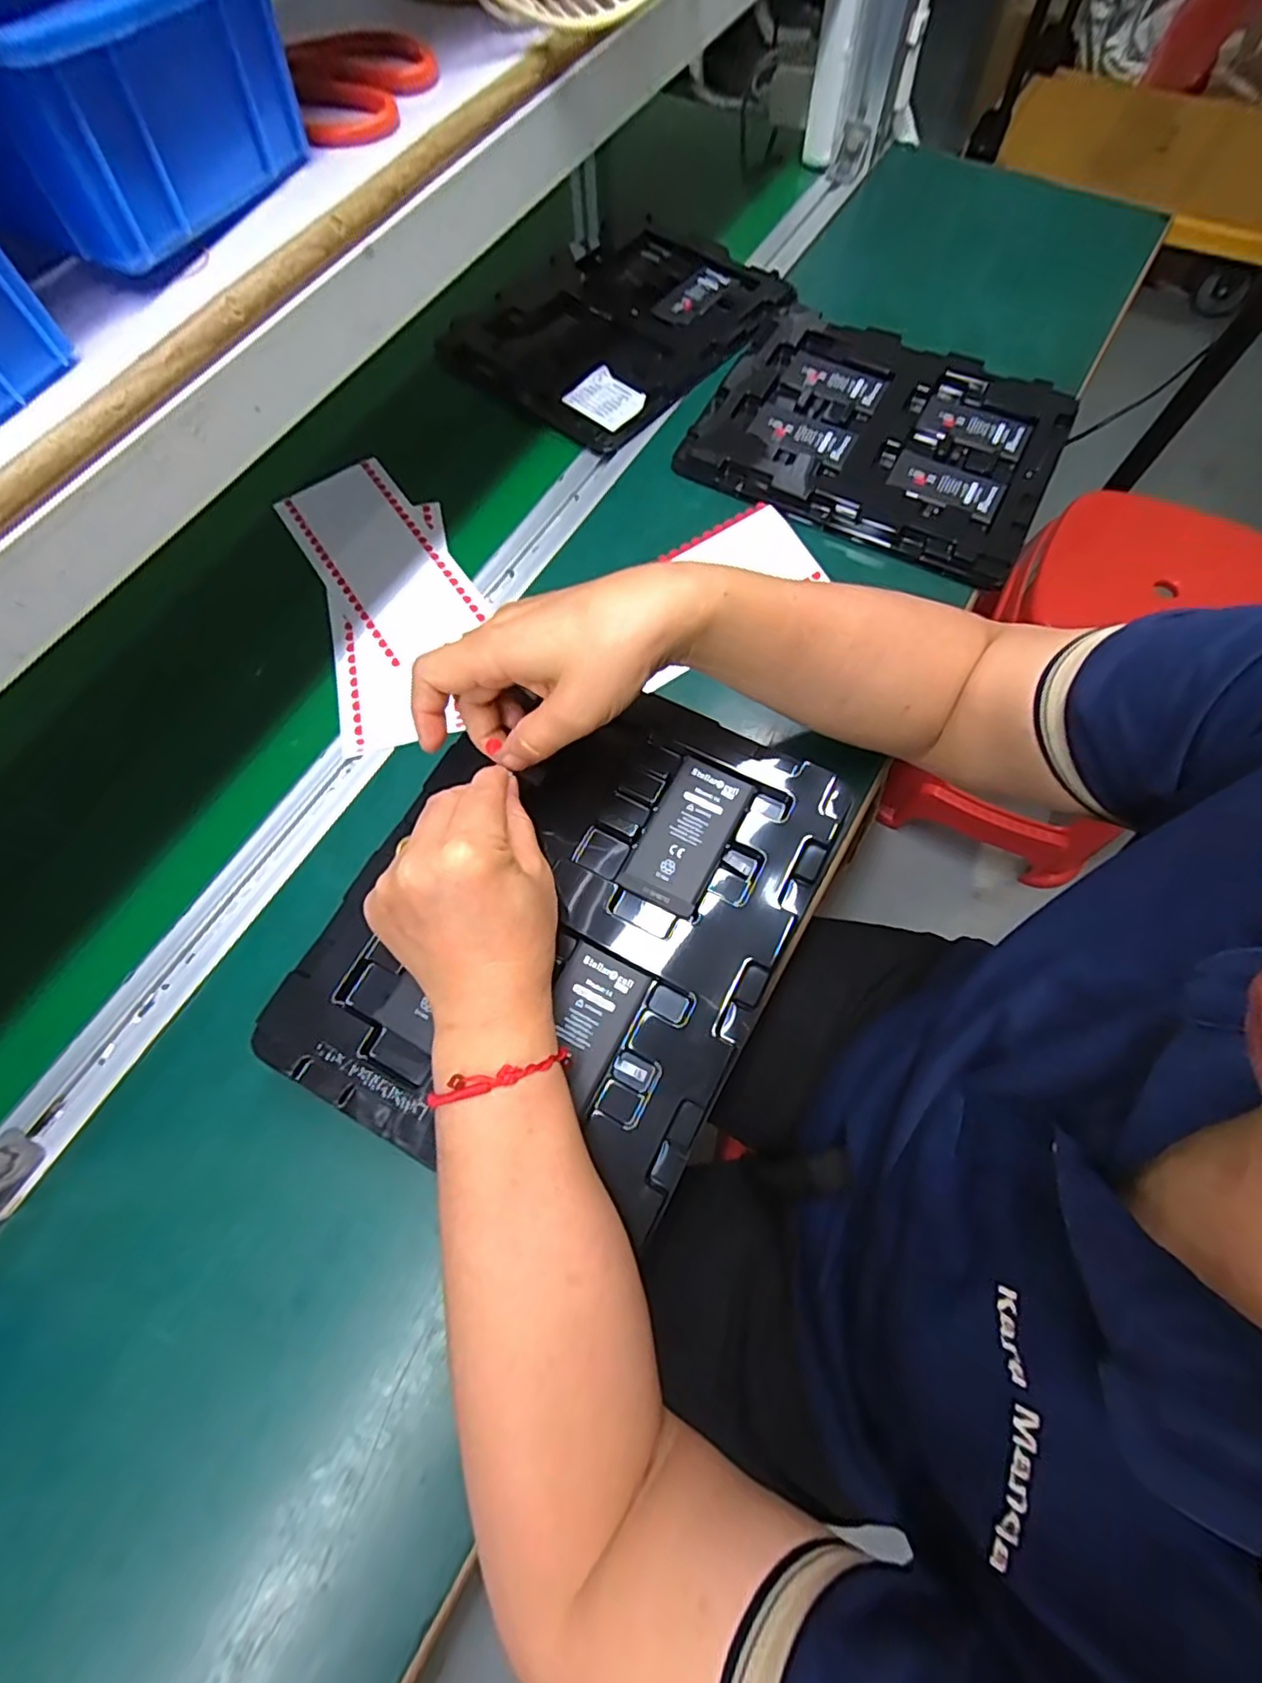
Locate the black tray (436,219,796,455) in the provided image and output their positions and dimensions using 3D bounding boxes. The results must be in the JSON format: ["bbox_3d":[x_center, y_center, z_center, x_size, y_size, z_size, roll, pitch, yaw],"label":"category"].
[{"bbox_3d":[-0.018,-0.484,0.597,0.233,0.024,0.272,39,76,15],"label":"black tray"}]

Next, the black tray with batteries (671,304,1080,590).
[{"bbox_3d":[0.206,-0.340,0.528,0.270,0.015,0.216,27,73,11],"label":"black tray with batteries"}]

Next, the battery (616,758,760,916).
[{"bbox_3d":[0.031,-0.004,0.360,0.046,0.006,0.085,26,73,11],"label":"battery"}]

